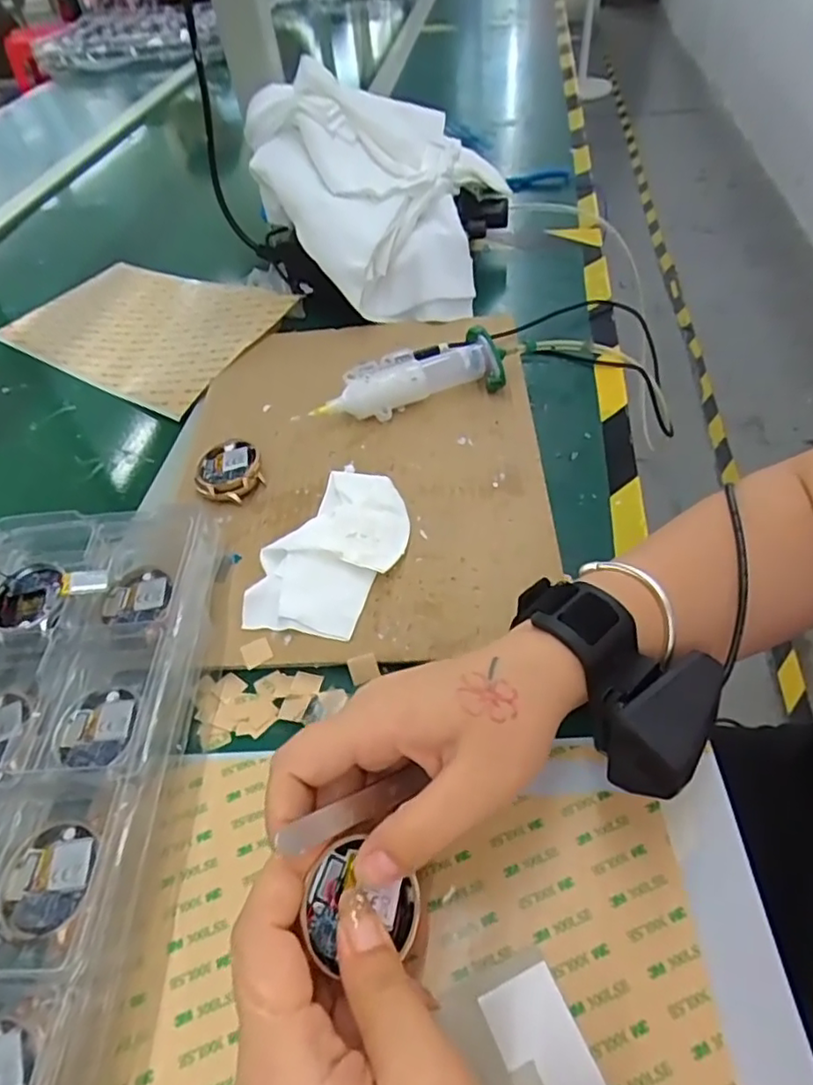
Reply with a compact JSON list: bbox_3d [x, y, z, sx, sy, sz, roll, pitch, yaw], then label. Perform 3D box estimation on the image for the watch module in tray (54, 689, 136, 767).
[{"bbox_3d":[-0.148,0.088,0.297,0.039,0.007,0.038,5,52,10],"label":"watch module in tray"}]

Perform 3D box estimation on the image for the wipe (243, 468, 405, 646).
[{"bbox_3d":[-0.041,0.004,0.371,0.071,0.016,0.122,19,55,20],"label":"wipe"}]

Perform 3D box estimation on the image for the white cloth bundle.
[{"bbox_3d":[-0.031,-0.318,0.547,0.227,0.057,0.222,3,74,-10],"label":"white cloth bundle"}]

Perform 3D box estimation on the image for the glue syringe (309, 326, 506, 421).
[{"bbox_3d":[0.002,-0.121,0.459,0.138,0.034,0.041,-15,51,-6],"label":"glue syringe"}]

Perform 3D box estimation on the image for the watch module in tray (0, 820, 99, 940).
[{"bbox_3d":[-0.150,0.139,0.258,0.040,0.006,0.042,11,53,14],"label":"watch module in tray"}]

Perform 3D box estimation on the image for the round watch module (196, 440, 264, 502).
[{"bbox_3d":[-0.121,-0.048,0.421,0.043,0.017,0.047,-3,51,4],"label":"round watch module"}]

